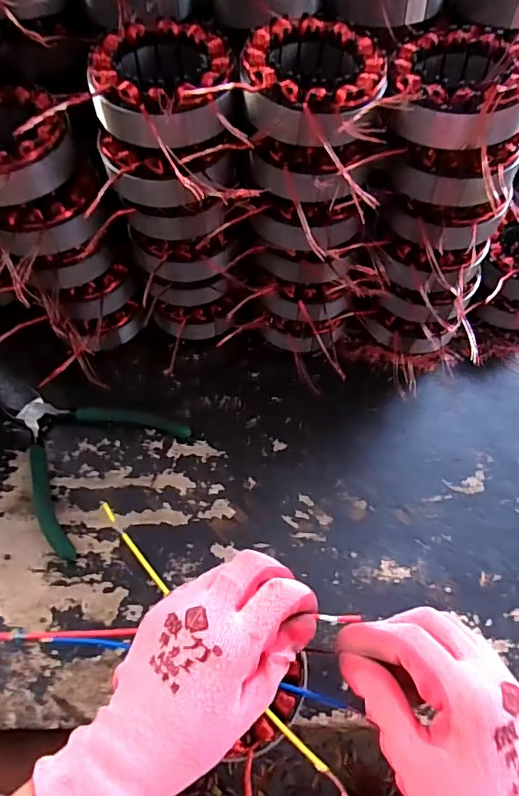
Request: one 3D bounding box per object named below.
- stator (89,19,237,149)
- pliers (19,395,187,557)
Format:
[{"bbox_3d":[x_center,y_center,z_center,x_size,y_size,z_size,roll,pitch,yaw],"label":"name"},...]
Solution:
[{"bbox_3d":[-0.058,-0.186,0.302,0.084,0.033,0.098,-3,62,-4],"label":"stator"},{"bbox_3d":[-0.145,0.040,0.403,0.122,0.009,0.132,35,66,16],"label":"pliers"}]

